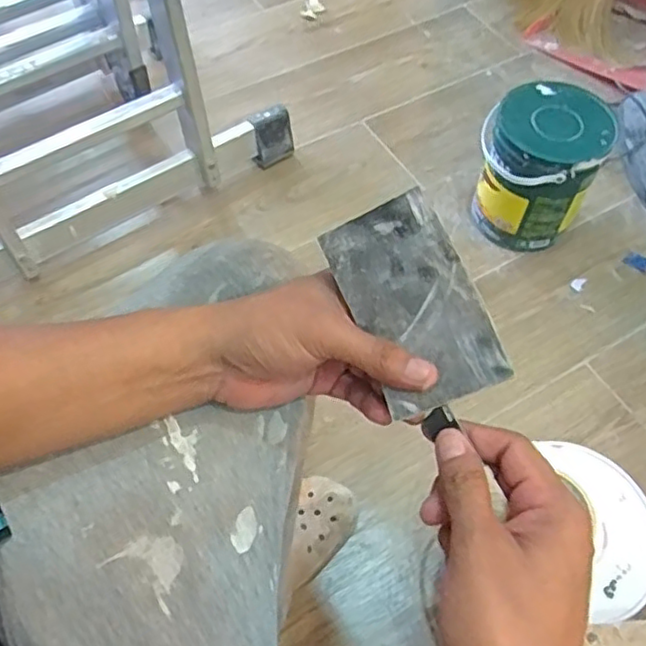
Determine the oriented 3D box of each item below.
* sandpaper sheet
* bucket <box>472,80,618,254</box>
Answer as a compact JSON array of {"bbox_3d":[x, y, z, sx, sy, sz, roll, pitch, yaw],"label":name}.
[{"bbox_3d":[0.049,-0.010,0.350,0.067,0.011,0.112,-25,84,16],"label":"sandpaper sheet"},{"bbox_3d":[0.335,-0.241,1.003,0.167,0.204,0.177,0,58,-1],"label":"bucket"}]

